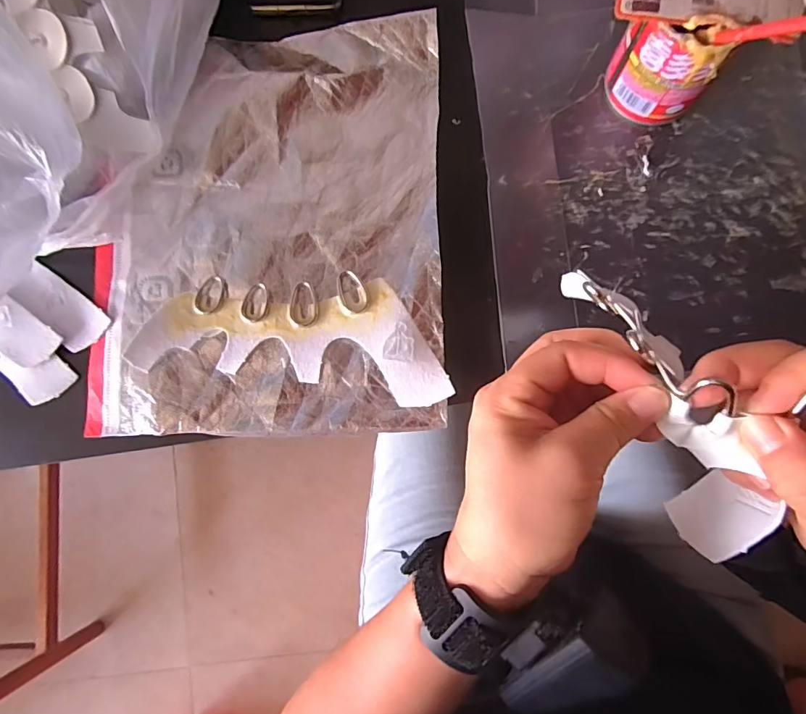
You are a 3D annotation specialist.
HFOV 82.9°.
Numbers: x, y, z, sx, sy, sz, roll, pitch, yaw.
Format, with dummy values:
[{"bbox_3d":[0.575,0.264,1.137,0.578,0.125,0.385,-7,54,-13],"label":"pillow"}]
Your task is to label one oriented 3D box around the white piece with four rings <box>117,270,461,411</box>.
[{"bbox_3d":[-0.075,-0.019,0.314,0.211,0.010,0.079,6,84,5],"label":"white piece with four rings"}]

